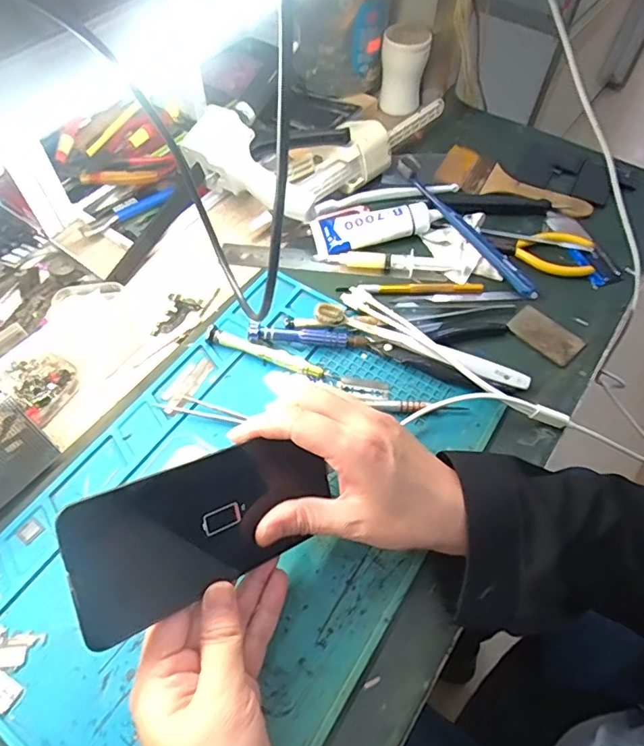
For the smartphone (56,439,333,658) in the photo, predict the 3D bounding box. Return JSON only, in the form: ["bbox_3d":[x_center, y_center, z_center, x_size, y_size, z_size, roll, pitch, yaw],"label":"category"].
[{"bbox_3d":[-0.060,0.084,0.283,0.147,0.013,0.072,-16,98,-38],"label":"smartphone"}]

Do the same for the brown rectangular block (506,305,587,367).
[{"bbox_3d":[0.198,-0.035,0.450,0.059,0.005,0.037,40,65,20],"label":"brown rectangular block"}]

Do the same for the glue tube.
[{"bbox_3d":[0.052,-0.152,0.508,0.121,0.025,0.052,-10,59,-8],"label":"glue tube"}]

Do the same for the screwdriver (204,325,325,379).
[{"bbox_3d":[-0.049,-0.016,0.430,0.104,0.014,0.013,20,60,10],"label":"screwdriver"}]

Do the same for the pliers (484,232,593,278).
[{"bbox_3d":[0.213,-0.119,0.497,0.099,0.014,0.047,11,59,5],"label":"pliers"}]

